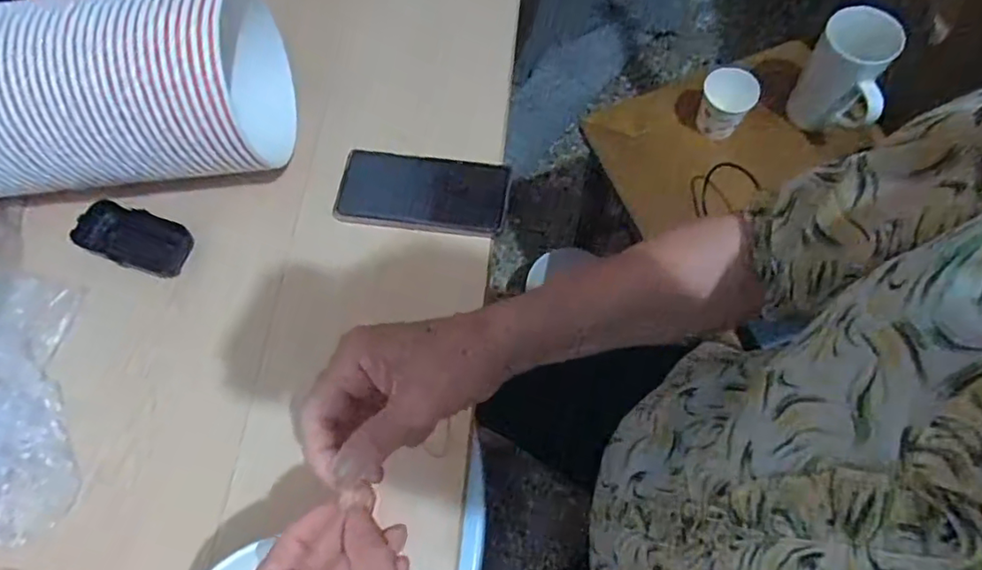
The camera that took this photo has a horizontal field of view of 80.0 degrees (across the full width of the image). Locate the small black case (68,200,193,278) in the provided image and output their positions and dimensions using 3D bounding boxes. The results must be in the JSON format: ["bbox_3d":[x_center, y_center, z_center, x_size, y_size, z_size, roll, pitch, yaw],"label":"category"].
[{"bbox_3d":[-0.340,-0.044,0.557,0.102,0.021,0.053,18,70,10],"label":"small black case"}]

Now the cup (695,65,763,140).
[{"bbox_3d":[0.313,-0.239,0.787,0.067,0.087,0.057,21,71,11],"label":"cup"}]

